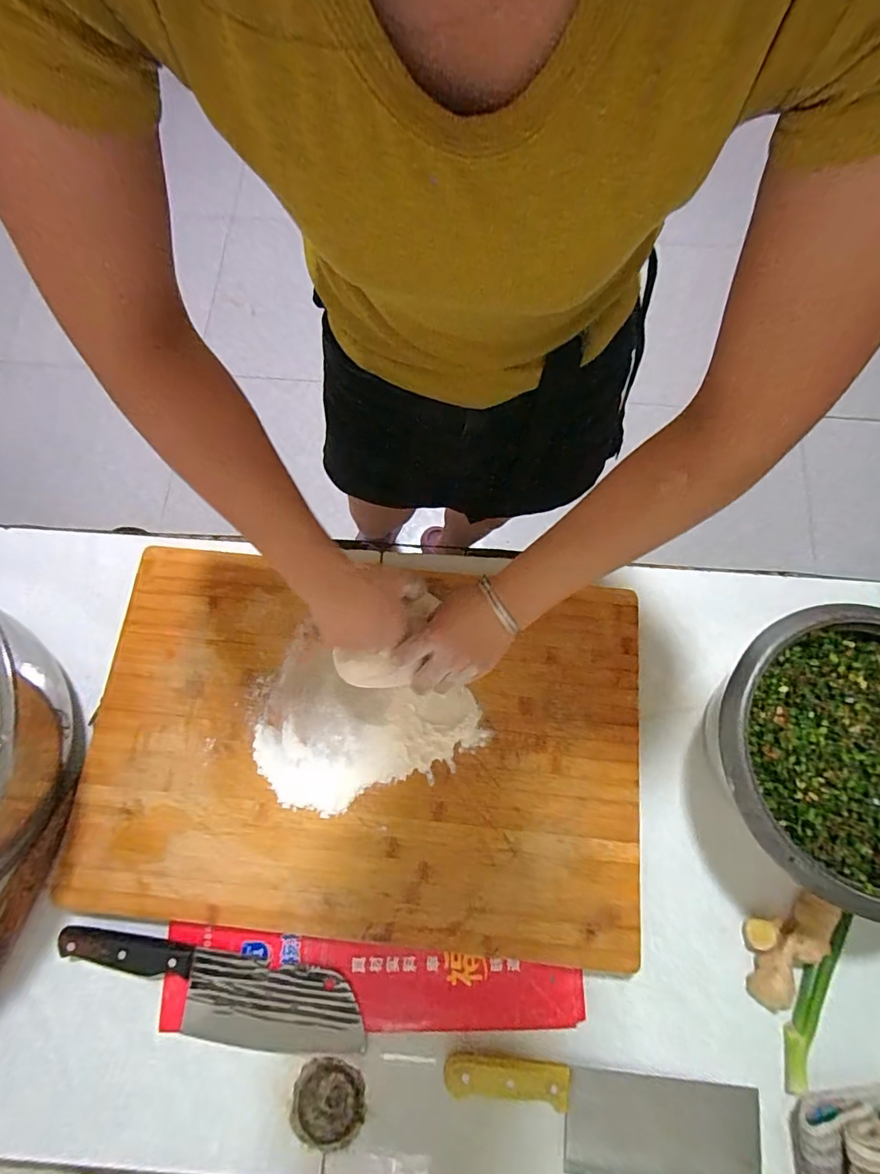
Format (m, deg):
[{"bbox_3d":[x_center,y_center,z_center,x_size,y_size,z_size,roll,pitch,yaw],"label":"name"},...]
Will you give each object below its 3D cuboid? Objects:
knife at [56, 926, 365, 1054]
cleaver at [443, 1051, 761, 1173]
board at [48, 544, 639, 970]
[{"bbox_3d":[-0.219,0.389,0.461,0.293,0.015,0.072,11,79,2],"label":"knife"},{"bbox_3d":[0.148,0.487,0.435,0.284,0.019,0.082,6,79,1],"label":"cleaver"},{"bbox_3d":[-0.077,0.154,0.498,0.558,0.019,0.360,6,79,1],"label":"board"}]

